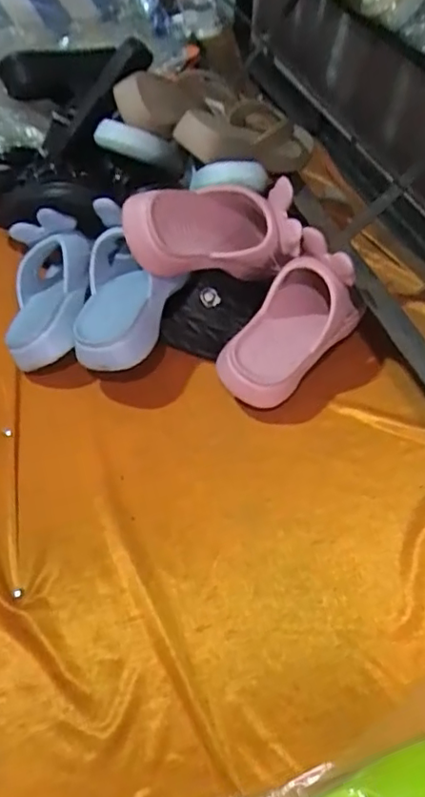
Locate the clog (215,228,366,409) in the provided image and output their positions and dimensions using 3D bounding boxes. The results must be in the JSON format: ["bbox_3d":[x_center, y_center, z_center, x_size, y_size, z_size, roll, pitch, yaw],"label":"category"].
[{"bbox_3d":[0.085,-0.078,0.657,0.088,0.109,0.182,30,71,21],"label":"clog"}]

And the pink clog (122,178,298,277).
[{"bbox_3d":[0.002,-0.185,0.657,0.185,0.107,0.075,-16,51,-17],"label":"pink clog"}]

